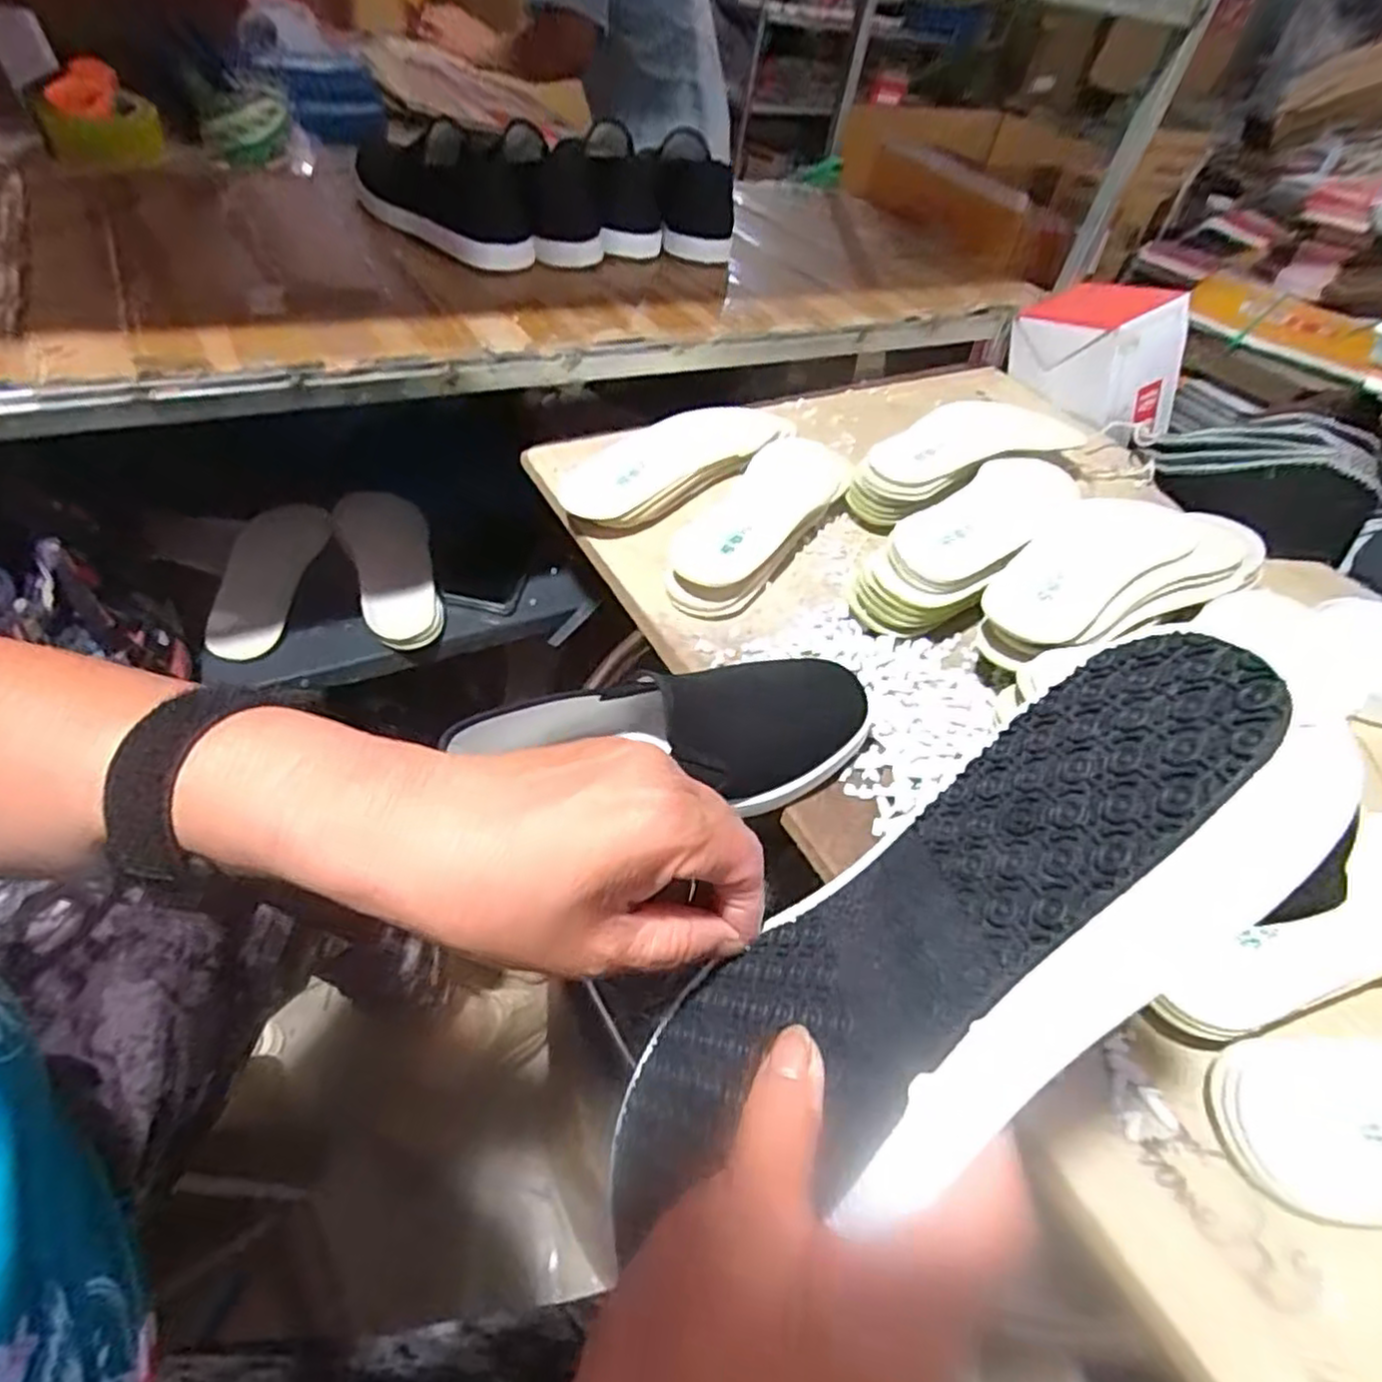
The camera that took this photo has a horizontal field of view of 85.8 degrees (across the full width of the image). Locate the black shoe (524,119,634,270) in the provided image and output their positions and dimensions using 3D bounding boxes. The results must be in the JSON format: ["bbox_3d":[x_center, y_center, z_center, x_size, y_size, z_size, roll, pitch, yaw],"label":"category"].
[{"bbox_3d":[-0.115,-0.556,0.810,0.079,0.085,0.280,10,47,-3],"label":"black shoe"}]

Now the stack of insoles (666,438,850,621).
[{"bbox_3d":[0.053,-0.143,0.605,0.086,0.037,0.226,30,50,16],"label":"stack of insoles"}]

